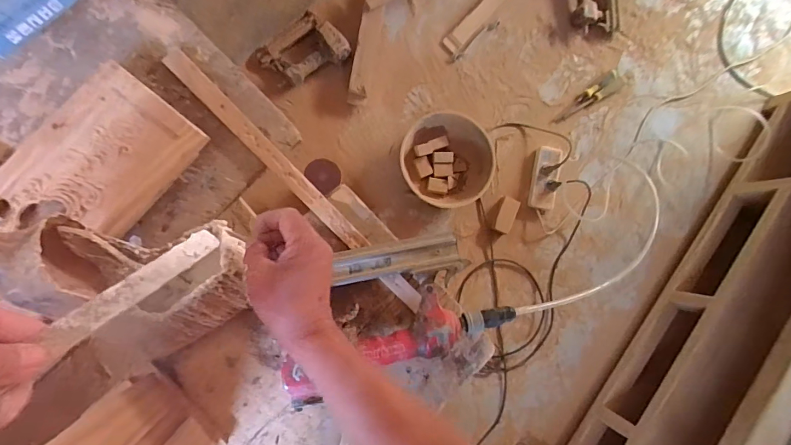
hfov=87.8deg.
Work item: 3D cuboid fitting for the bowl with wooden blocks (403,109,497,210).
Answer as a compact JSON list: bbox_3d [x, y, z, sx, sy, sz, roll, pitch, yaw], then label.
[{"bbox_3d":[0.151,-0.184,1.209,0.267,0.084,0.253,0,88,-6],"label":"bowl with wooden blocks"}]

